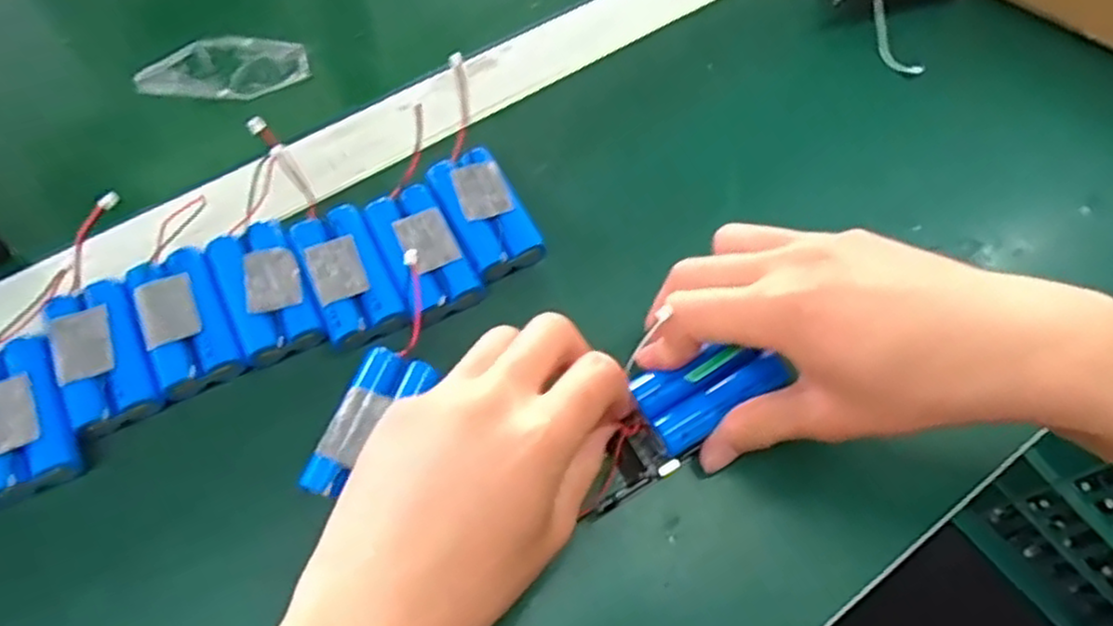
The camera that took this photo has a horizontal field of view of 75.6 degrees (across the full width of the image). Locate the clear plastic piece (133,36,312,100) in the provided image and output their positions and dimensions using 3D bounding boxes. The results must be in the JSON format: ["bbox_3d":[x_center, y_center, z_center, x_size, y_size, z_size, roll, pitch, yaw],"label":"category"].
[{"bbox_3d":[-0.189,-0.139,0.410,0.089,0.007,0.043,-2,62,-2],"label":"clear plastic piece"}]

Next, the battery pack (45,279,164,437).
[{"bbox_3d":[-0.197,0.017,0.312,0.034,0.016,0.067,-24,65,-13],"label":"battery pack"}]

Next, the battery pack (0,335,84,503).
[{"bbox_3d":[-0.222,0.041,0.297,0.036,0.014,0.066,-23,64,-13],"label":"battery pack"}]

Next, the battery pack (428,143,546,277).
[{"bbox_3d":[-0.036,-0.051,0.357,0.035,0.017,0.069,-25,65,-14],"label":"battery pack"}]

